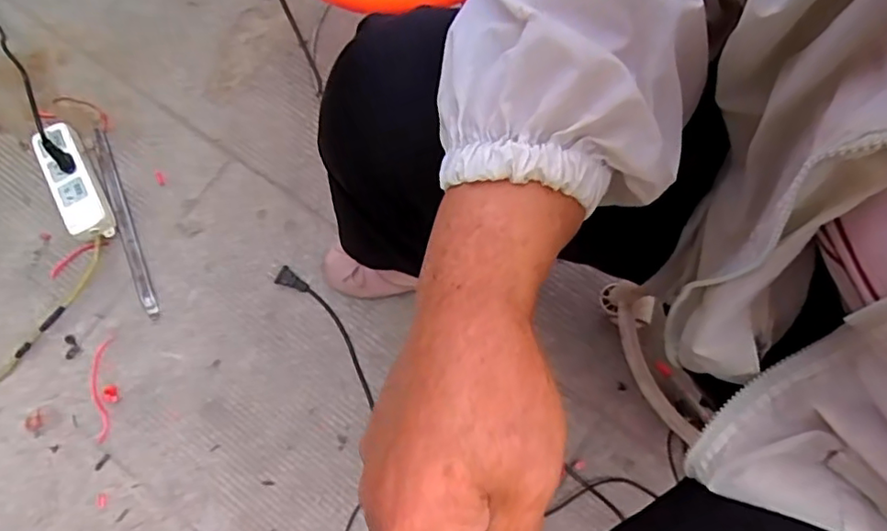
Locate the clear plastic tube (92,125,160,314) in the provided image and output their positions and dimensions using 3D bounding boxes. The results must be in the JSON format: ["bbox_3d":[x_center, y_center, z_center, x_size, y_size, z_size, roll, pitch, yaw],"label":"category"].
[{"bbox_3d":[-0.436,-0.066,0.800,0.019,0.012,0.288,-24,77,-2],"label":"clear plastic tube"}]

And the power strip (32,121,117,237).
[{"bbox_3d":[-0.501,-0.113,0.803,0.058,0.039,0.176,-31,77,-4],"label":"power strip"}]

